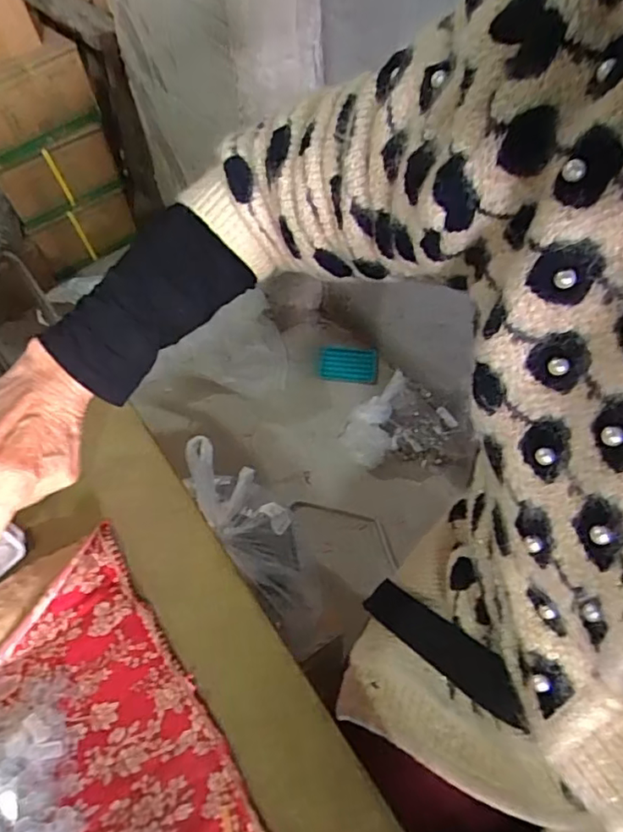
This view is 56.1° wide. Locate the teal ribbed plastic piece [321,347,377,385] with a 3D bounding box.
[{"bbox_3d":[0.091,-0.131,1.433,0.143,0.014,0.100,6,55,7],"label":"teal ribbed plastic piece"}]

